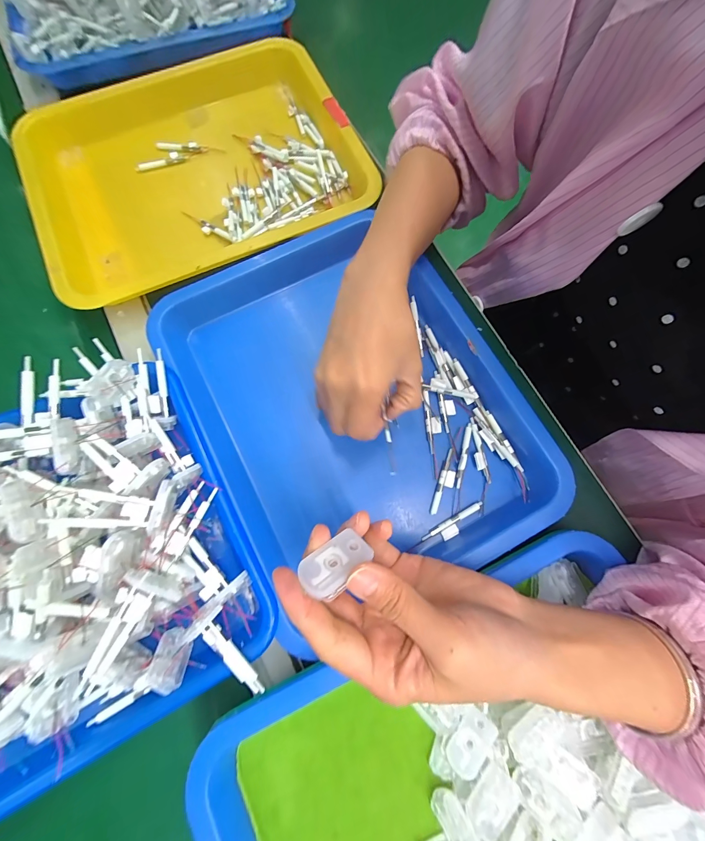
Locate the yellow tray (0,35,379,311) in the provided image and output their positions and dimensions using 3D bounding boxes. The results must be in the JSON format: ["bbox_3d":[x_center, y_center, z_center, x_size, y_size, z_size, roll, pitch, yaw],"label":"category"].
[{"bbox_3d":[-0.166,-0.267,0.361,0.326,0.061,0.259,-26,78,-6],"label":"yellow tray"}]

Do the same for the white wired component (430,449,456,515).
[{"bbox_3d":[0.082,0.055,0.283,0.013,0.004,0.058,22,78,5],"label":"white wired component"}]

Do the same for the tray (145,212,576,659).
[{"bbox_3d":[0.004,-0.019,0.297,0.281,0.048,0.330,-29,78,-6],"label":"tray"}]

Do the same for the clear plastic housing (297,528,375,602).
[{"bbox_3d":[-0.008,0.070,0.158,0.035,0.004,0.022,-26,45,-34],"label":"clear plastic housing"}]

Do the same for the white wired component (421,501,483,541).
[{"bbox_3d":[0.087,0.089,0.275,0.059,0.004,0.014,-29,78,-6],"label":"white wired component"}]

